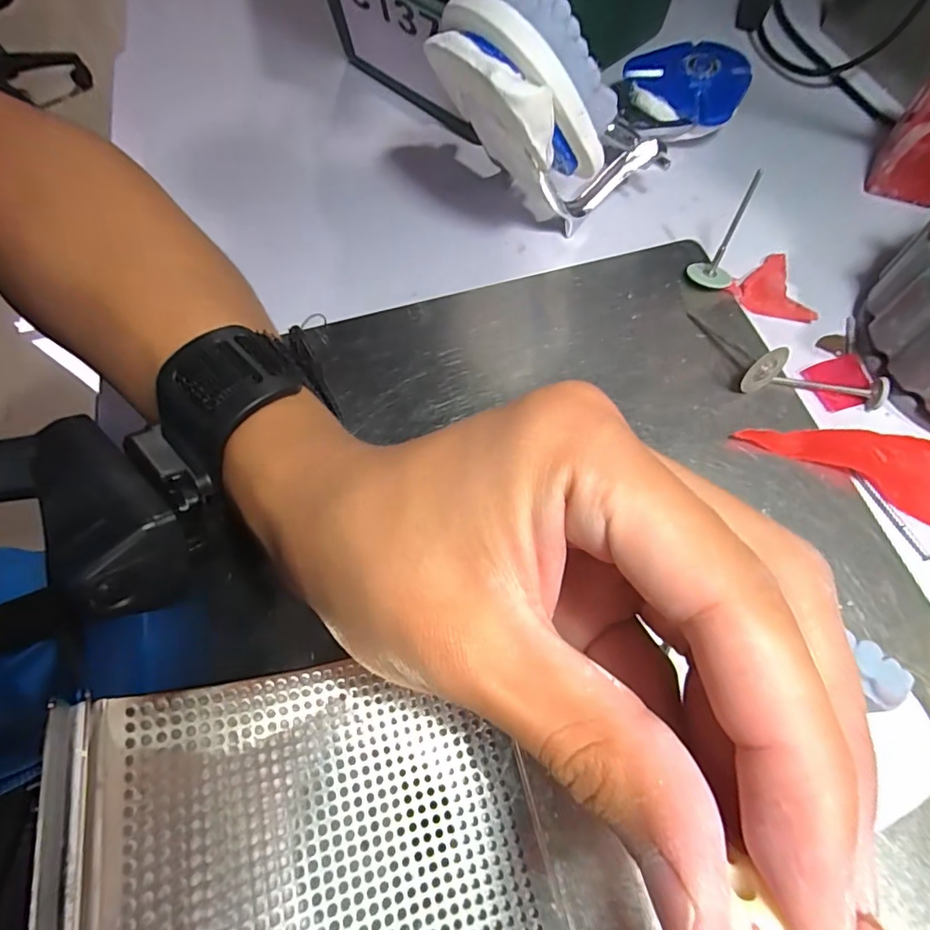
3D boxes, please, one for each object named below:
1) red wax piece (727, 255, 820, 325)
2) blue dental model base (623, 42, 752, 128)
[{"bbox_3d":[0.144,-0.079,0.236,0.037,0.006,0.031,39,73,19],"label":"red wax piece"},{"bbox_3d":[0.122,-0.197,0.275,0.051,0.025,0.058,-33,68,-11],"label":"blue dental model base"}]

